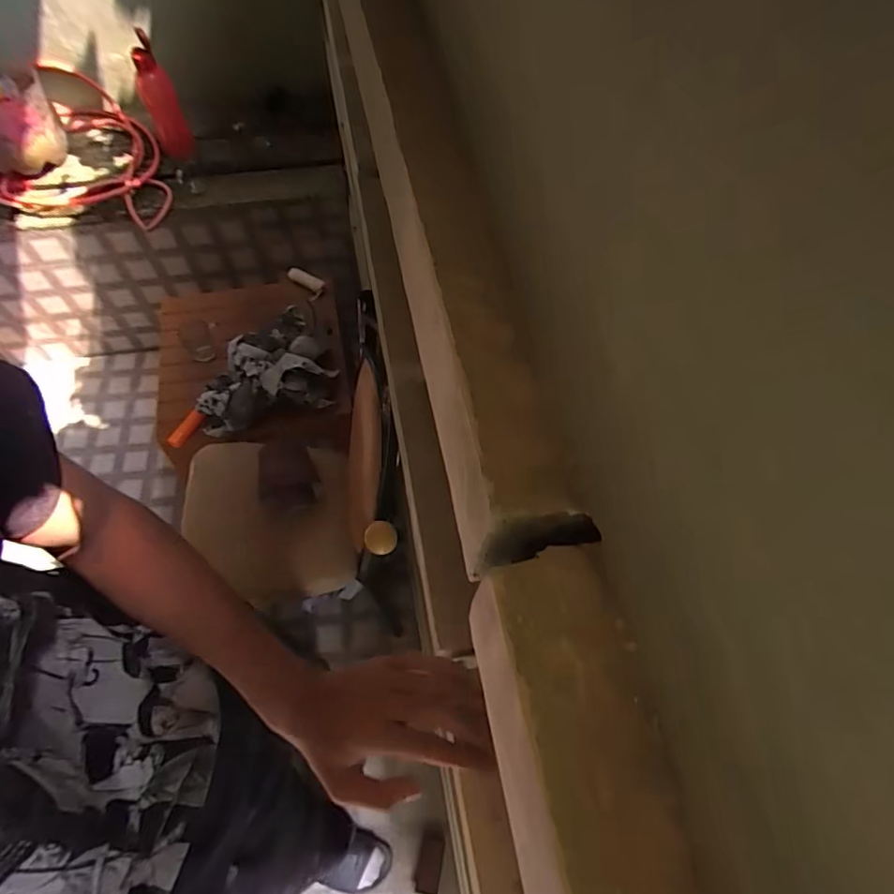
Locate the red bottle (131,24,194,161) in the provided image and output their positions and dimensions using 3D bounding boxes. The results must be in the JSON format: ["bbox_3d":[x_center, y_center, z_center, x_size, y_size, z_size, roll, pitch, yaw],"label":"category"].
[{"bbox_3d":[-0.751,-0.904,1.412,0.084,0.293,0.110,-25,65,-14],"label":"red bottle"}]

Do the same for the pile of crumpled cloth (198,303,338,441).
[{"bbox_3d":[-0.435,-0.194,1.258,0.317,0.092,0.263,-20,64,-12],"label":"pile of crumpled cloth"}]

